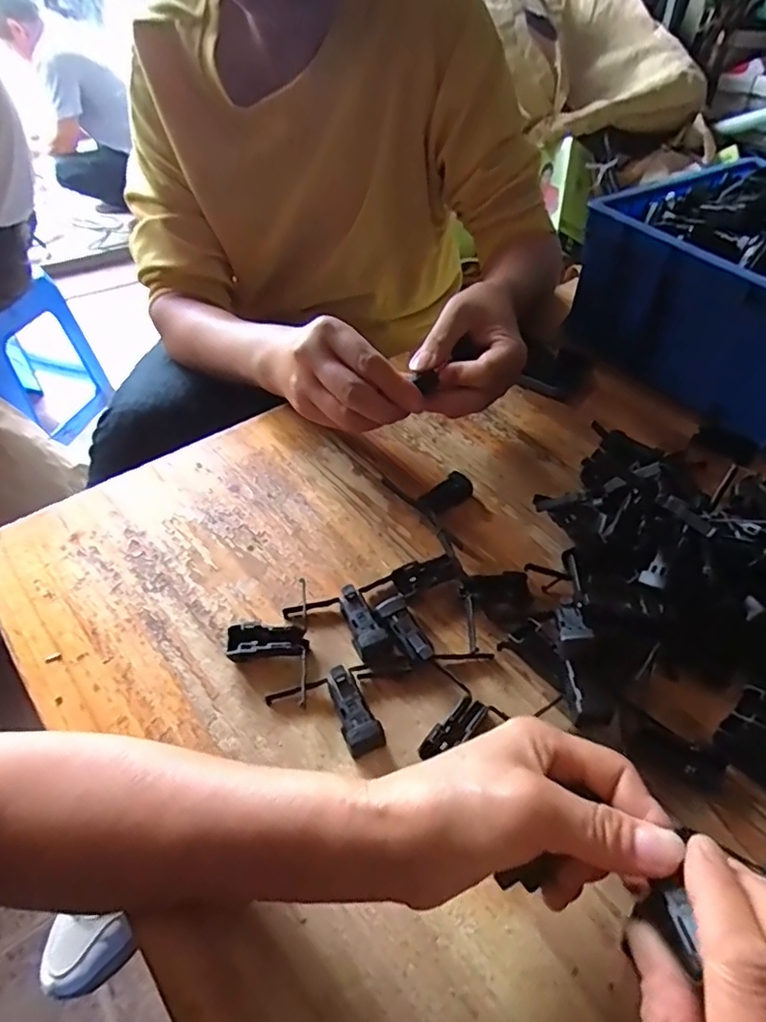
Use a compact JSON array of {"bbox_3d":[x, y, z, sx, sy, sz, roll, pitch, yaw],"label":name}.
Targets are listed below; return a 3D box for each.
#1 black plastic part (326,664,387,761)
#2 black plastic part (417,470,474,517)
[{"bbox_3d":[-0.017,0.113,0.323,0.020,0.017,0.048,-20,51,-21],"label":"black plastic part"},{"bbox_3d":[0.049,-0.013,0.443,0.043,0.014,0.020,-30,55,-28],"label":"black plastic part"}]

